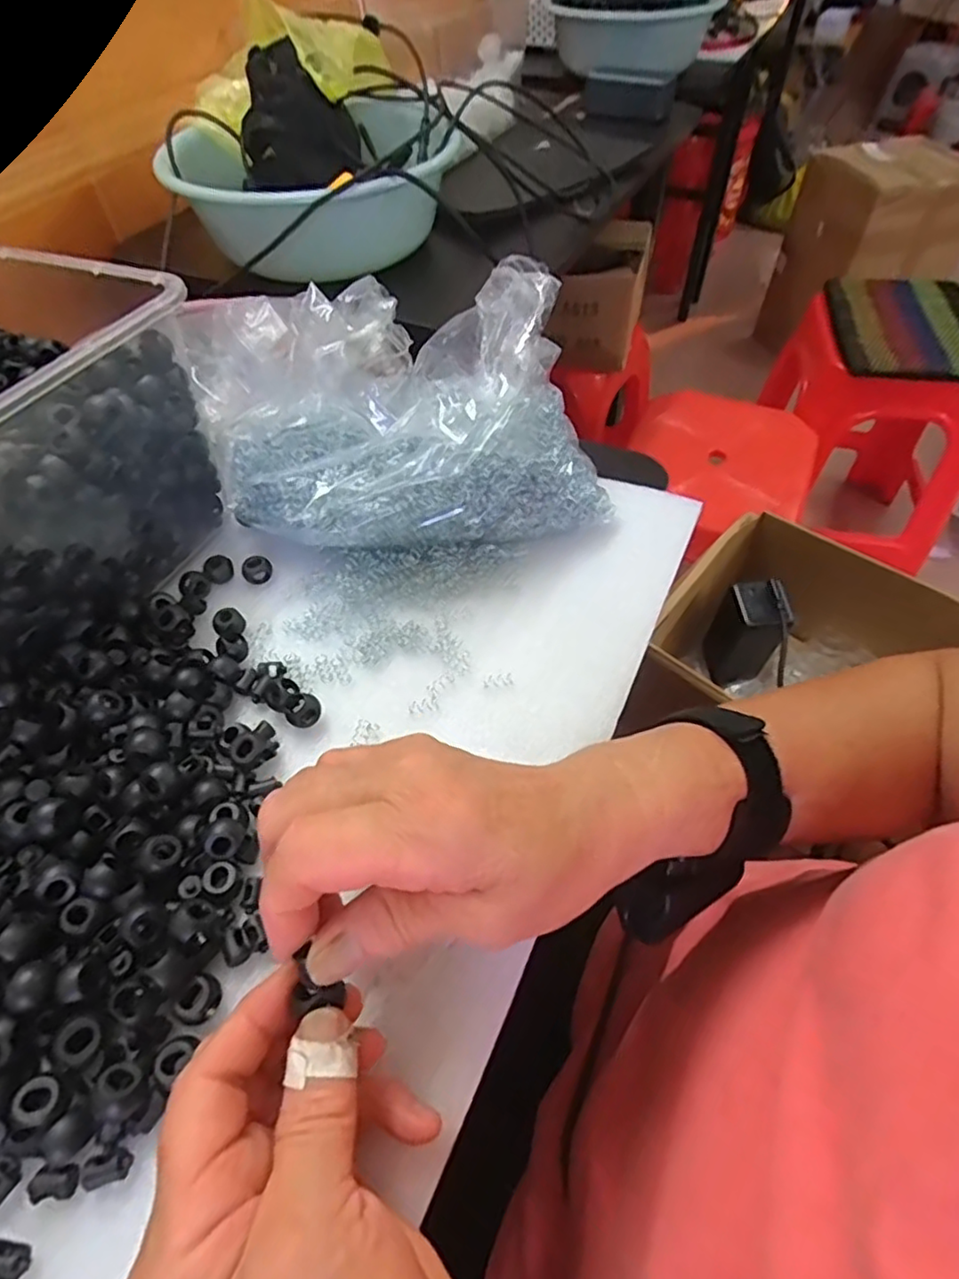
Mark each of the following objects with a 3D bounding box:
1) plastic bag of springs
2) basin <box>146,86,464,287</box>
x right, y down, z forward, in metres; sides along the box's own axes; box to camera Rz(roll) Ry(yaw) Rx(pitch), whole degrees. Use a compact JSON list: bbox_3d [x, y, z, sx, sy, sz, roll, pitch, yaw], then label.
[{"bbox_3d":[-0.049,-0.128,0.366,0.216,0.063,0.165,-14,95,1],"label":"plastic bag of springs"},{"bbox_3d":[-0.174,-0.482,0.666,0.296,0.105,0.284,-1,53,1],"label":"basin"}]

